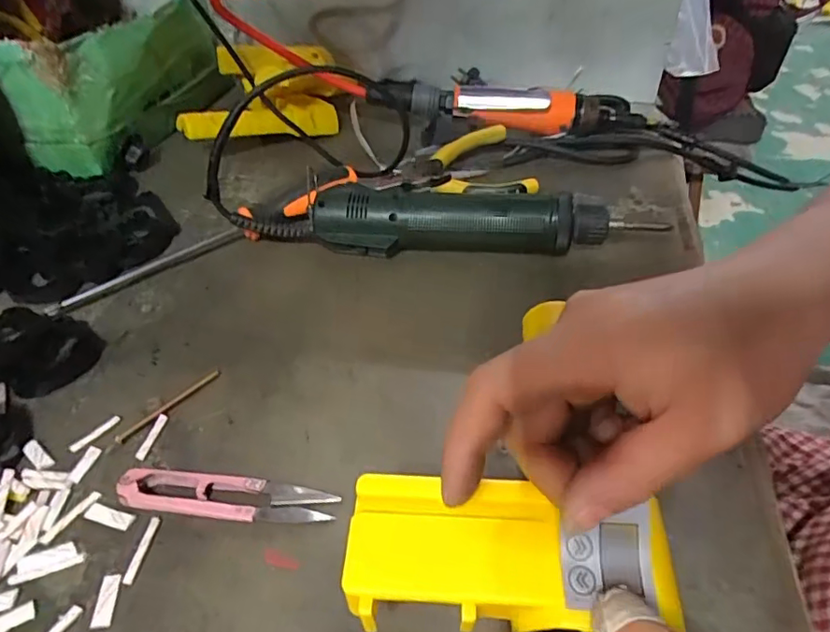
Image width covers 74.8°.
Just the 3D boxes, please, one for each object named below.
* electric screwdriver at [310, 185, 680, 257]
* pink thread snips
[{"bbox_3d":[0.048,-0.068,0.397,0.246,0.041,0.042,2,43,4],"label":"electric screwdriver"},{"bbox_3d":[-0.089,0.085,0.257,0.102,0.009,0.022,4,43,6],"label":"pink thread snips"}]

